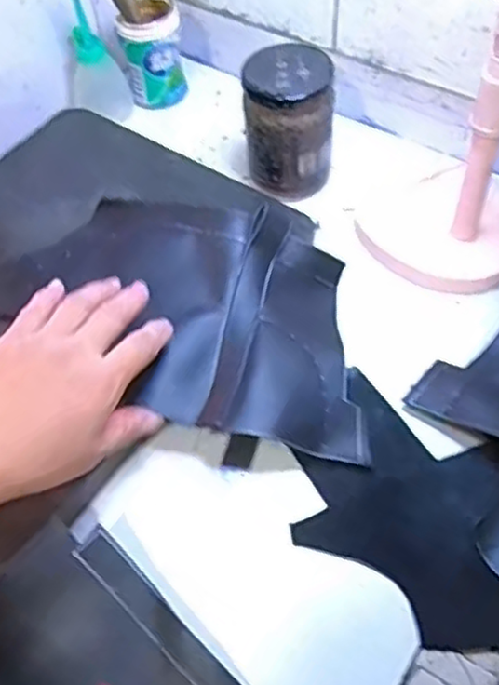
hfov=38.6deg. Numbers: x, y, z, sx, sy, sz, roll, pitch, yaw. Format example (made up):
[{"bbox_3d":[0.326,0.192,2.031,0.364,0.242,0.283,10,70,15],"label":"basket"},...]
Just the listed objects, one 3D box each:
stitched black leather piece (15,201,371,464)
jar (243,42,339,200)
[{"bbox_3d":[-0.036,-0.022,0.467,0.238,0.037,0.151,12,57,9],"label":"stitched black leather piece"},{"bbox_3d":[0.030,-0.163,0.535,0.063,0.096,0.058,3,54,5],"label":"jar"}]

